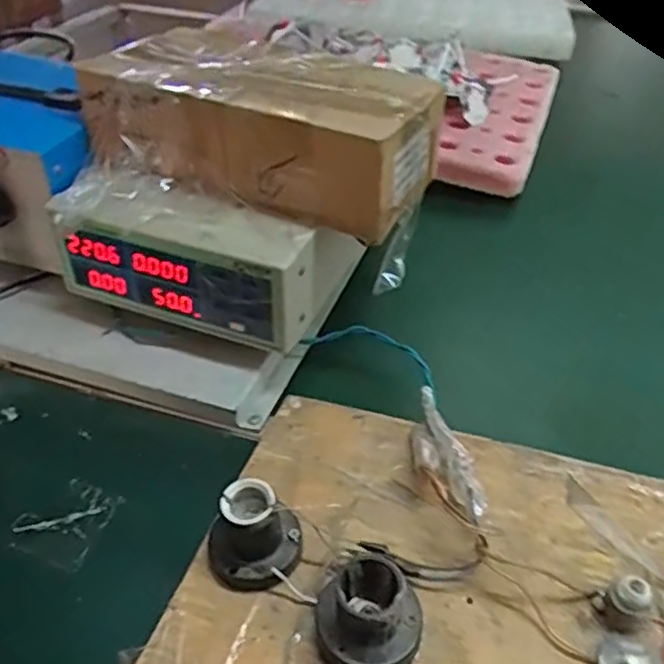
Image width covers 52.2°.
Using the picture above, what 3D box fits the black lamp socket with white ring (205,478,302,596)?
[{"bbox_3d":[-0.047,0.120,0.407,0.058,0.048,0.049,-13,43,-13],"label":"black lamp socket with white ring"}]

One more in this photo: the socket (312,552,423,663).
[{"bbox_3d":[0.020,0.154,0.368,0.057,0.051,0.052,0,42,0],"label":"socket"}]

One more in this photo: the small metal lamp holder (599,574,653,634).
[{"bbox_3d":[0.166,0.153,0.382,0.022,0.028,0.018,32,51,31],"label":"small metal lamp holder"}]

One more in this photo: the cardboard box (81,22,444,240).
[{"bbox_3d":[-0.060,-0.166,0.545,0.275,0.083,0.136,11,40,13],"label":"cardboard box"}]

